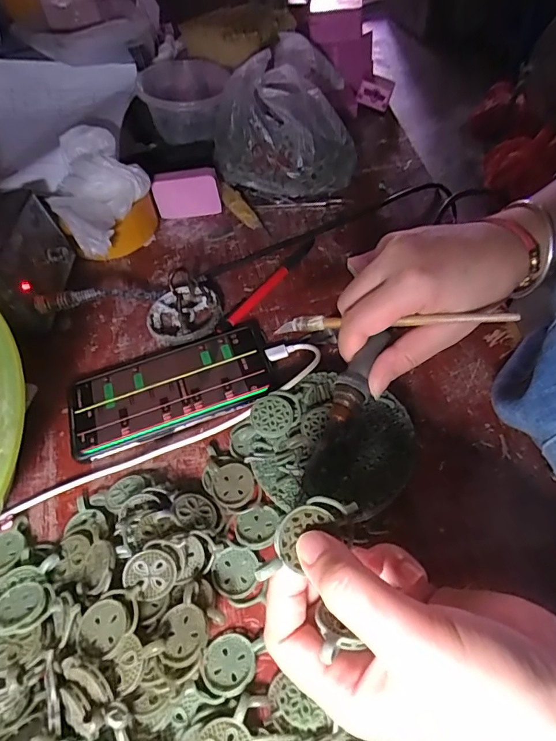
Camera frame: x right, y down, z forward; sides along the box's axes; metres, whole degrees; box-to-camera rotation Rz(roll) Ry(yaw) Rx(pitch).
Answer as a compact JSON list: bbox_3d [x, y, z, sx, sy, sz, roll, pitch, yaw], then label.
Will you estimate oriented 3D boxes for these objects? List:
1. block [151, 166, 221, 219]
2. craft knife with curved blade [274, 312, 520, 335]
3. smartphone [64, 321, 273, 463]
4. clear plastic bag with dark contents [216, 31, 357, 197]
[{"bbox_3d":[-0.101,-0.196,0.506,0.069,0.052,0.013,-13,52,-3],"label":"block"},{"bbox_3d":[0.068,-0.031,0.297,0.157,0.012,0.005,0,48,26],"label":"craft knife with curved blade"},{"bbox_3d":[-0.088,0.010,0.375,0.162,0.010,0.087,-19,53,-8],"label":"smartphone"},{"bbox_3d":[0.006,-0.263,0.507,0.152,0.124,0.126,-12,52,-1],"label":"clear plastic bag with dark contents"}]

